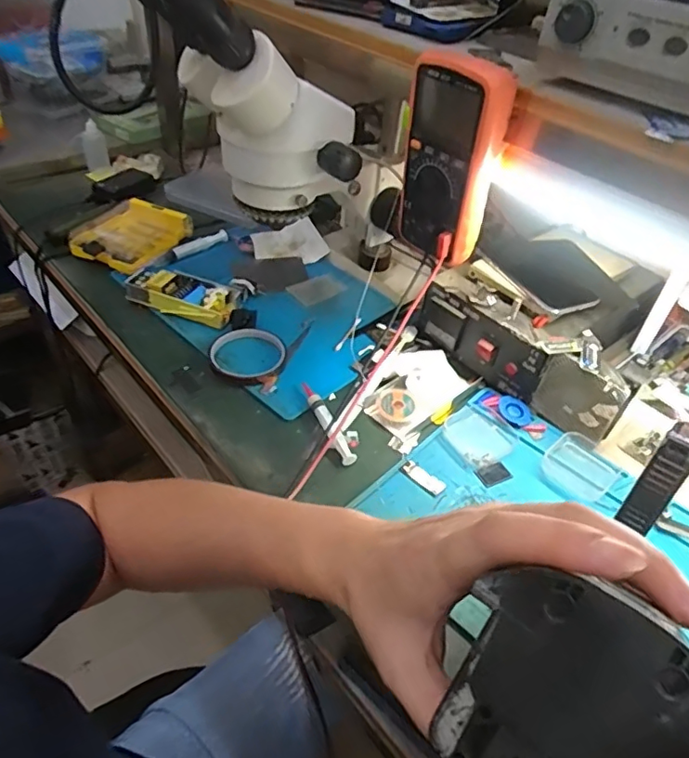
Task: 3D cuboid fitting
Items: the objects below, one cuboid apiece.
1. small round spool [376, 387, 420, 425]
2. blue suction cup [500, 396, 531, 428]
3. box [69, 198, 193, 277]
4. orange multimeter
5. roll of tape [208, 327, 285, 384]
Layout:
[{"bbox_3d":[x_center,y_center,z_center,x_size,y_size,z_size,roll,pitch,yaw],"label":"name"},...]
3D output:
[{"bbox_3d":[0.057,0.029,0.591,0.043,0.014,0.046,3,42,-3],"label":"small round spool"},{"bbox_3d":[0.183,0.034,0.594,0.035,0.006,0.037,3,42,-3],"label":"blue suction cup"},{"bbox_3d":[-0.302,-0.203,0.781,0.126,0.031,0.145,17,43,12],"label":"box"},{"bbox_3d":[0.098,-0.202,0.528,0.046,0.175,0.092,-27,52,-31],"label":"orange multimeter"},{"bbox_3d":[-0.110,-0.028,0.629,0.085,0.013,0.083,3,42,-3],"label":"roll of tape"}]

